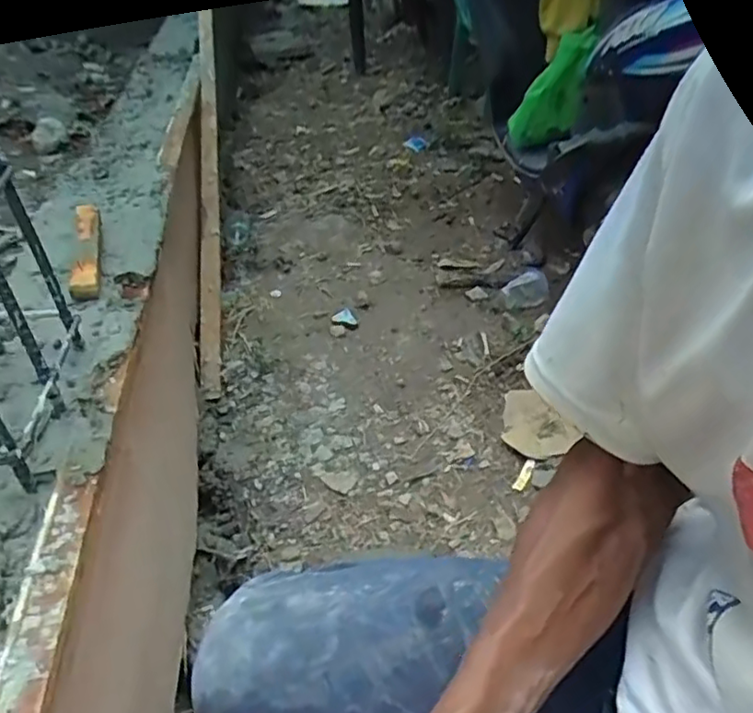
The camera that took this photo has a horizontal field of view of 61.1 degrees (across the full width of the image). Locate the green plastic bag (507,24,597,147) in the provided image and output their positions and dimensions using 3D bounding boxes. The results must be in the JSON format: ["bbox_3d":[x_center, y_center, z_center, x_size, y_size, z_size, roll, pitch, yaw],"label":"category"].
[{"bbox_3d":[0.351,-0.509,1.259,0.121,0.257,0.040,44,50,11],"label":"green plastic bag"}]

